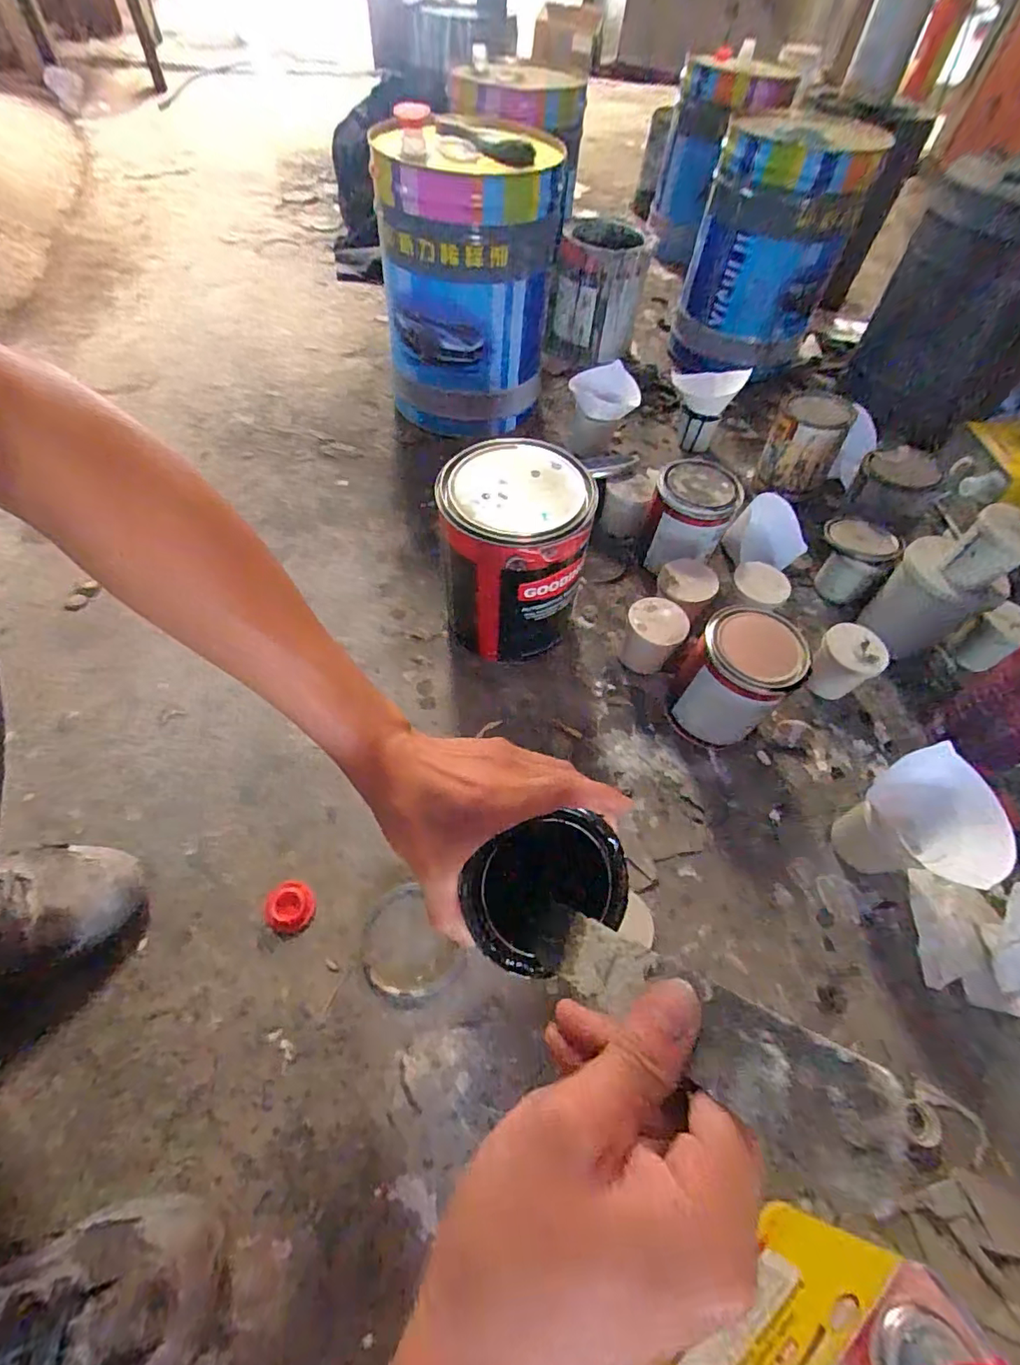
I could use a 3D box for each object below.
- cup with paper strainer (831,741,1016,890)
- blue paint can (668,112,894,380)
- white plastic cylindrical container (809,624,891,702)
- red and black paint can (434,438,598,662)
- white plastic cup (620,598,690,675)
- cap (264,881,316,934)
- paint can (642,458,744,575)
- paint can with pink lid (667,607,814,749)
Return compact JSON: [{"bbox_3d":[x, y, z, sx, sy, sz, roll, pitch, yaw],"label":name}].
[{"bbox_3d":[0.395,0.142,0.532,0.089,0.131,0.104,-31,64,-22],"label":"cup with paper strainer"},{"bbox_3d":[0.450,-0.761,0.974,0.251,0.360,0.234,19,57,7],"label":"blue paint can"},{"bbox_3d":[0.403,-0.021,0.663,0.070,0.073,0.070,2,57,-3],"label":"white plastic cylindrical container"},{"bbox_3d":[0.003,-0.145,0.637,0.157,0.207,0.153,2,57,-3],"label":"red and black paint can"},{"bbox_3d":[0.173,-0.056,0.667,0.070,0.079,0.065,27,59,13],"label":"white plastic cup"},{"bbox_3d":[-0.207,0.212,0.510,0.045,0.008,0.045,2,57,-3],"label":"cap"},{"bbox_3d":[0.239,-0.216,0.737,0.102,0.141,0.109,2,57,-3],"label":"paint can"},{"bbox_3d":[0.241,-0.003,0.593,0.102,0.146,0.111,27,59,13],"label":"paint can with pink lid"}]

